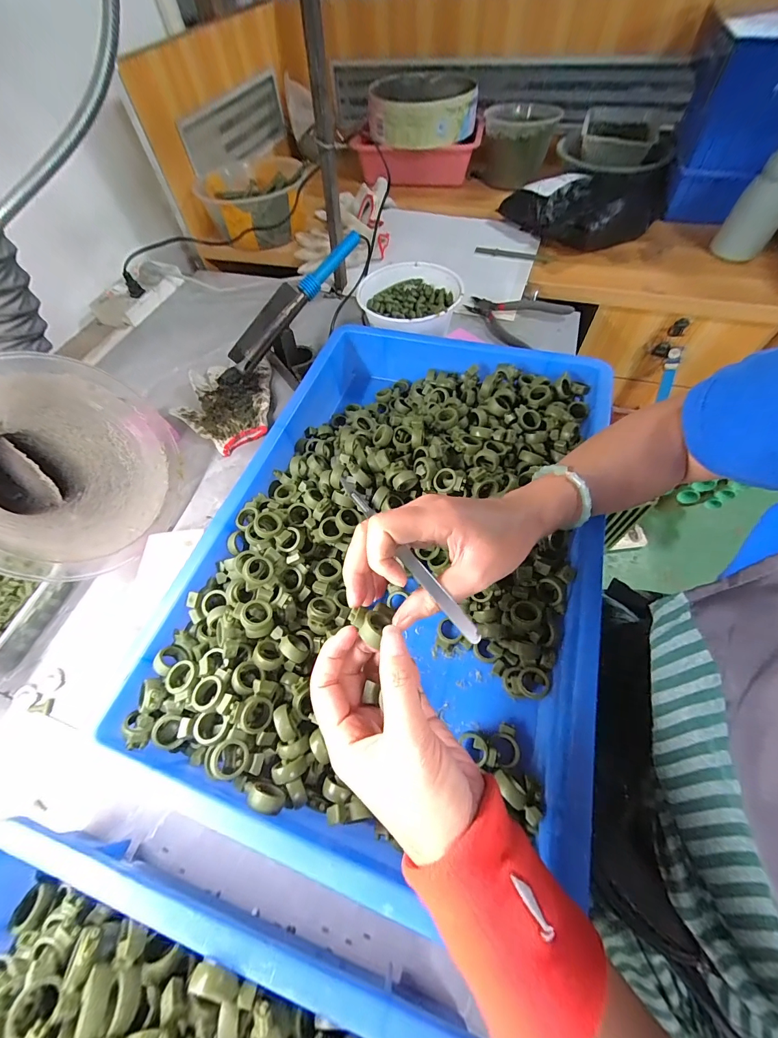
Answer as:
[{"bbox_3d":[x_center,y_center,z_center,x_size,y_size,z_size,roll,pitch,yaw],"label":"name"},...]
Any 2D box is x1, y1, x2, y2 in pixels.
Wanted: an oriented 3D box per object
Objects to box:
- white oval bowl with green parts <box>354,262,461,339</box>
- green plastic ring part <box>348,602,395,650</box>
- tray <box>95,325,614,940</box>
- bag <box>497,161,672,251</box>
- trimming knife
[{"bbox_3d":[0.038,-0.356,0.608,0.165,0.056,0.176,-10,60,-2],"label":"white oval bowl with green parts"},{"bbox_3d":[-0.012,0.068,0.244,0.026,0.023,0.031,20,63,14],"label":"green plastic ring part"},{"bbox_3d":[0.014,0.008,0.395,0.391,0.078,0.554,16,62,12],"label":"tray"},{"bbox_3d":[0.404,-0.664,0.756,0.215,0.081,0.268,-32,63,-14],"label":"bag"},{"bbox_3d":[0.011,0.024,0.238,0.010,0.006,0.135,-37,77,-17],"label":"trimming knife"}]

